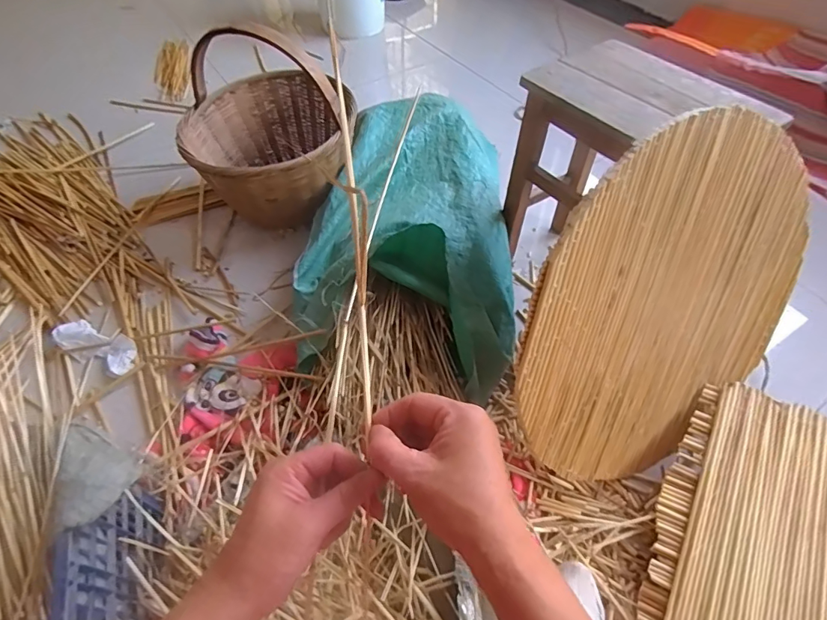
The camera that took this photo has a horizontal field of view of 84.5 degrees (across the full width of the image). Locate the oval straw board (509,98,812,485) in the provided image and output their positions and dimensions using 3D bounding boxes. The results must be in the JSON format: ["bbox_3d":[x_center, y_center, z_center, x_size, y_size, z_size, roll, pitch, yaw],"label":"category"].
[{"bbox_3d":[0.378,0.011,0.671,0.531,0.525,0.014,-45,35,-3],"label":"oval straw board"}]

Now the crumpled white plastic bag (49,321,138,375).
[{"bbox_3d":[-0.672,0.074,0.968,0.184,0.038,0.083,16,55,12],"label":"crumpled white plastic bag"}]

